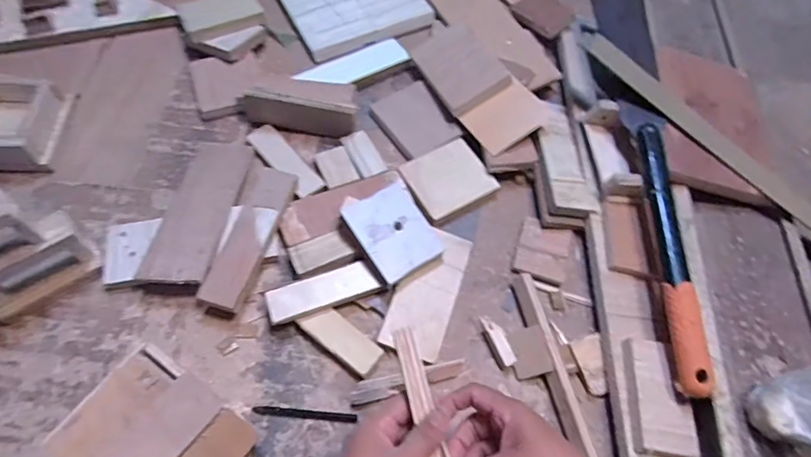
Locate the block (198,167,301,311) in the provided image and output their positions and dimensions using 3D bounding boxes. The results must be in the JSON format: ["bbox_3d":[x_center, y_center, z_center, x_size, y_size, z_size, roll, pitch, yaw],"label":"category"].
[{"bbox_3d":[-0.176,0.006,0.570,0.049,0.022,0.184,14,62,4],"label":"block"}]

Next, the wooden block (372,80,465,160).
[{"bbox_3d":[0.011,-0.151,0.682,0.088,0.014,0.115,-27,67,-17],"label":"wooden block"}]

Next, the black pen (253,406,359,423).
[{"bbox_3d":[-0.101,0.188,0.502,0.103,0.004,0.009,6,62,-1],"label":"black pen"}]

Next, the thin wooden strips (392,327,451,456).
[{"bbox_3d":[0.020,0.157,0.389,0.024,0.005,0.159,-13,69,-10],"label":"thin wooden strips"}]

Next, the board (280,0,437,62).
[{"bbox_3d":[-0.087,-0.366,0.786,0.201,0.017,0.208,-24,66,-15],"label":"board"}]

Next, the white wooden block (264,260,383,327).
[{"bbox_3d":[-0.091,0.068,0.542,0.118,0.017,0.043,-19,65,-13],"label":"white wooden block"}]

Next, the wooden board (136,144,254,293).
[{"bbox_3d":[-0.247,-0.022,0.592,0.081,0.014,0.211,6,52,3],"label":"wooden board"}]

